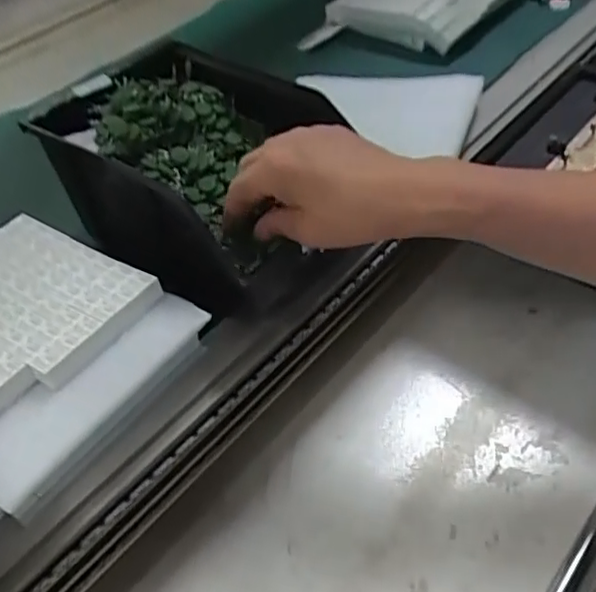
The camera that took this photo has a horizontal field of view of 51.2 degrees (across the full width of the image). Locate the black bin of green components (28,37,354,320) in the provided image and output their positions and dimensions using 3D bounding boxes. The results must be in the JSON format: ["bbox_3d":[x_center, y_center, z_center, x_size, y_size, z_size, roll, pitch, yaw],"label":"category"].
[{"bbox_3d":[-0.071,-0.098,0.482,0.222,0.096,0.147,29,57,28],"label":"black bin of green components"}]

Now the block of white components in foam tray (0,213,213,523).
[{"bbox_3d":[-0.178,0.037,0.415,0.193,0.063,0.158,25,55,26],"label":"block of white components in foam tray"}]

